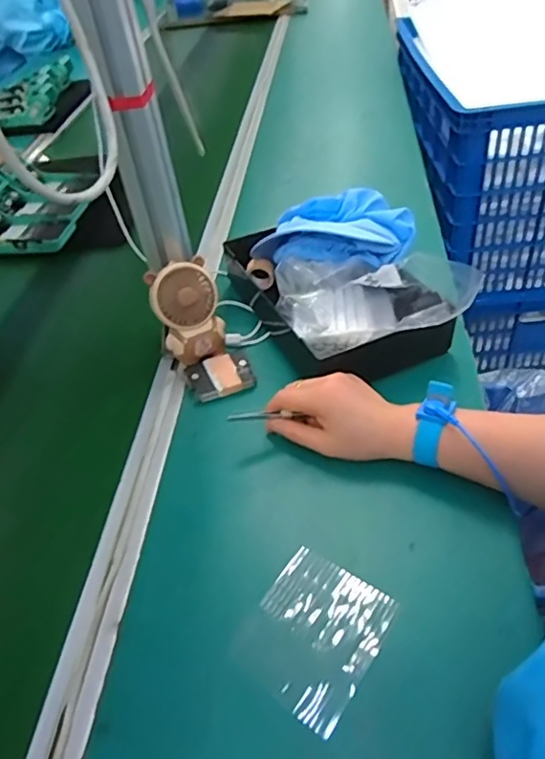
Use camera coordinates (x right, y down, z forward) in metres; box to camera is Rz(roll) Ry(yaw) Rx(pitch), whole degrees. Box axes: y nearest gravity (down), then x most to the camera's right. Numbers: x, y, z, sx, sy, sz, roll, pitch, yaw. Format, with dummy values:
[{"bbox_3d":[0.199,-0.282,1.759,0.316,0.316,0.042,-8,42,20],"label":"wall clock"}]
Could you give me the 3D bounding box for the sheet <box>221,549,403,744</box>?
[{"bbox_3d":[0.030,0.184,0.425,0.093,0.004,0.107,20,48,34],"label":"sheet"}]

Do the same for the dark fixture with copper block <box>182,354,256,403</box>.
[{"bbox_3d":[-0.054,-0.005,0.615,0.067,0.015,0.050,-24,46,-11],"label":"dark fixture with copper block"}]

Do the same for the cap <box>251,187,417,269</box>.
[{"bbox_3d":[0.069,-0.174,0.672,0.184,0.064,0.098,-12,45,1],"label":"cap"}]

